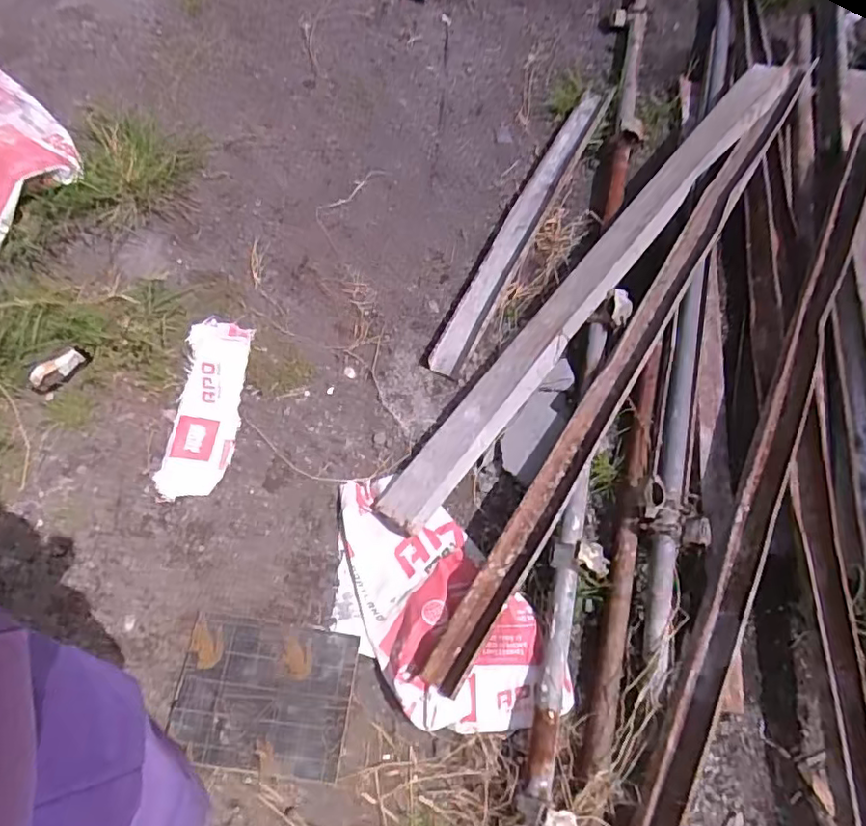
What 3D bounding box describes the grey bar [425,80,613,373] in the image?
[{"bbox_3d":[0.246,-0.516,1.592,0.093,0.043,1.014,26,68,8],"label":"grey bar"}]

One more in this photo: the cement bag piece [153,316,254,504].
[{"bbox_3d":[-0.506,-0.019,1.336,0.146,0.015,0.422,3,67,-2],"label":"cement bag piece"}]

